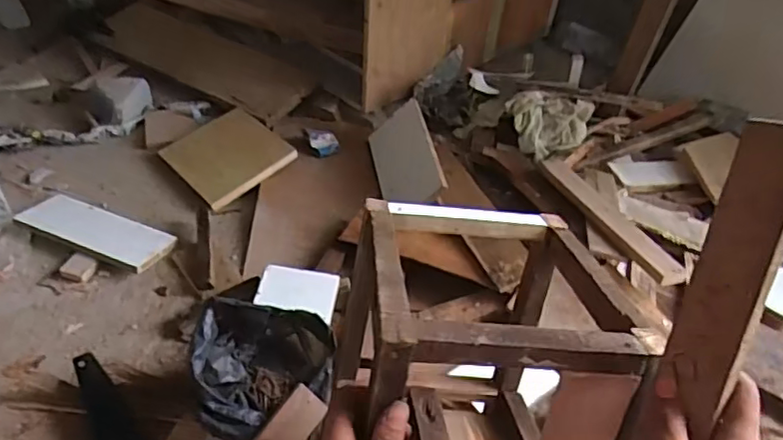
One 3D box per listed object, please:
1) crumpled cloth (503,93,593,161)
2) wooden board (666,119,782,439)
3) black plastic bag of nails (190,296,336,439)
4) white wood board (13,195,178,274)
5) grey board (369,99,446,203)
[{"bbox_3d":[0.332,-0.214,1.281,0.139,0.083,0.142,-22,47,-27],"label":"crumpled cloth"},{"bbox_3d":[0.218,0.035,0.383,0.005,0.197,0.049,12,6,-35],"label":"wooden board"},{"bbox_3d":[-0.162,0.198,0.779,0.179,0.105,0.161,-4,41,-9],"label":"black plastic bag of nails"},{"bbox_3d":[-0.514,0.018,1.057,0.274,0.017,0.100,19,45,14],"label":"white wood board"},{"bbox_3d":[0.026,-0.122,1.196,0.016,0.134,0.269,30,32,-38],"label":"grey board"}]

